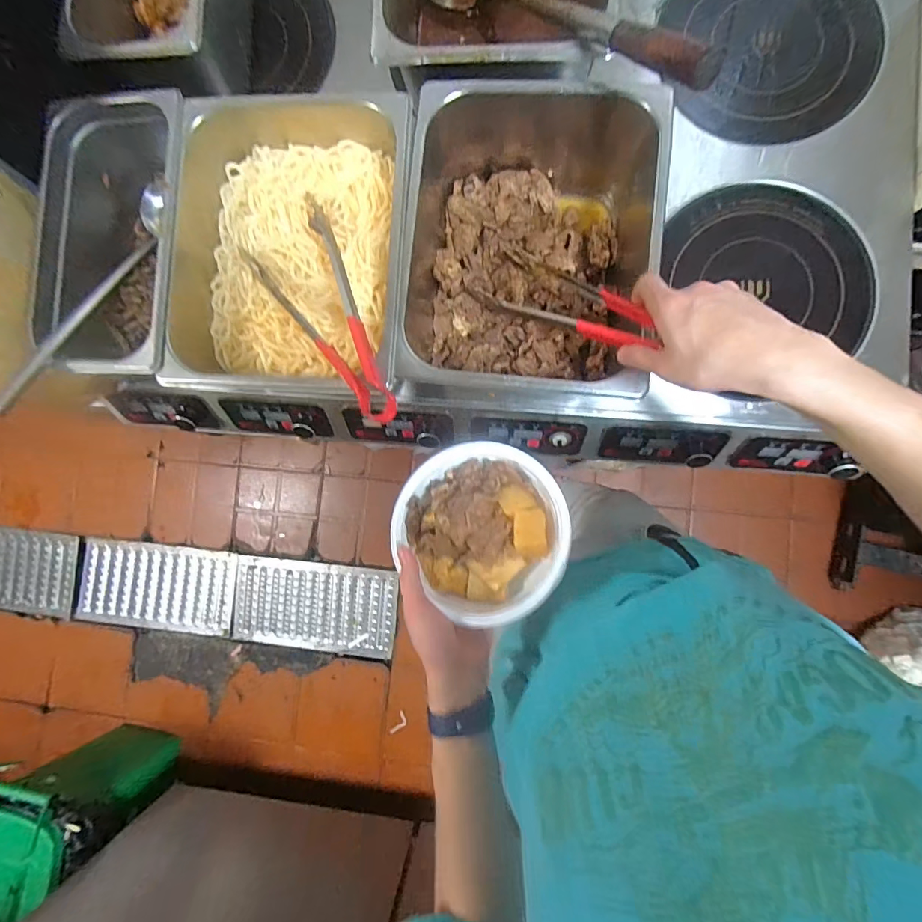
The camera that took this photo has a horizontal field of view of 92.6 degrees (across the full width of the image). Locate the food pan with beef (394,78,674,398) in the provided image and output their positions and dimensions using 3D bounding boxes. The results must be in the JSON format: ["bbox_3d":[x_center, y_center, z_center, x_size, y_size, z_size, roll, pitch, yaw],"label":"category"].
[{"bbox_3d":[0.077,-0.265,0.516,0.289,0.141,0.367,0,86,5],"label":"food pan with beef"}]

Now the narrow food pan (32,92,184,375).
[{"bbox_3d":[-0.392,-0.263,0.532,0.169,0.112,0.338,1,86,5],"label":"narrow food pan"}]

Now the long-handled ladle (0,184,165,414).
[{"bbox_3d":[-0.438,-0.202,0.525,0.030,0.049,0.354,7,62,5],"label":"long-handled ladle"}]

